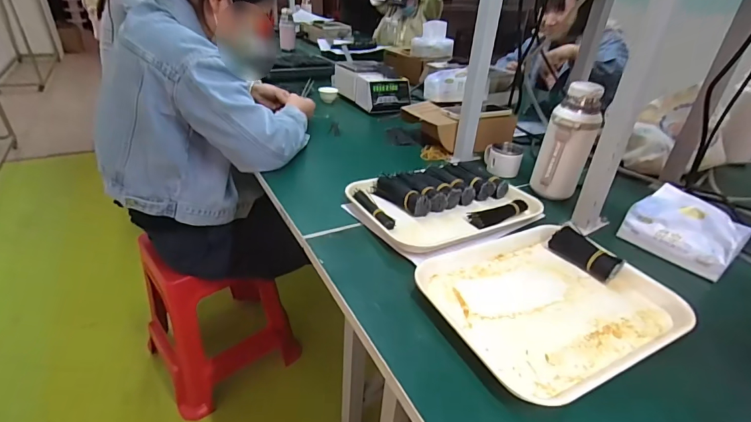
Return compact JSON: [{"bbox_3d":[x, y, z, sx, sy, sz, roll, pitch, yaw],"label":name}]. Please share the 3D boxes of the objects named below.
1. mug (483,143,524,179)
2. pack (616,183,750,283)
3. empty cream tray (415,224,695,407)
[{"bbox_3d":[0.272,-0.111,0.834,0.073,0.055,0.061,11,33,8],"label":"mug"},{"bbox_3d":[0.478,0.031,0.609,0.076,0.091,0.145,-17,39,-32],"label":"pack"},{"bbox_3d":[0.219,0.107,0.507,0.279,0.025,0.242,-14,35,-27],"label":"empty cream tray"}]

